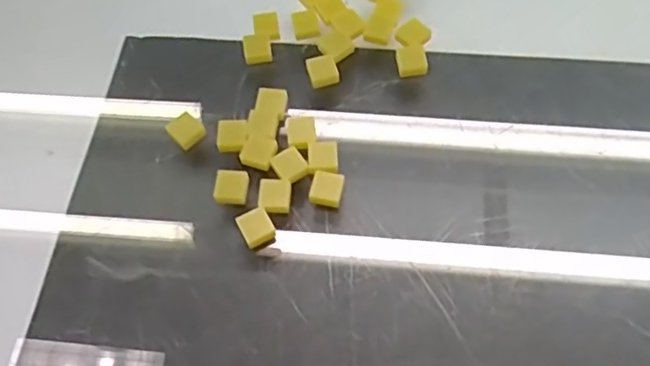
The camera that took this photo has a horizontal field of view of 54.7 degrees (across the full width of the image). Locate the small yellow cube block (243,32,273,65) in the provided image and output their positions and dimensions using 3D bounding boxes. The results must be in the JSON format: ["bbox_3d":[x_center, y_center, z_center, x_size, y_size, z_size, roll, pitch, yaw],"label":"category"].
[{"bbox_3d":[-0.026,-0.053,0.245,0.011,0.005,0.013,-9,62,-2],"label":"small yellow cube block"}]

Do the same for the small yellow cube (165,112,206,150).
[{"bbox_3d":[-0.051,-0.019,0.228,0.011,0.006,0.012,-42,68,-17],"label":"small yellow cube"}]

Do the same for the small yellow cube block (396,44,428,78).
[{"bbox_3d":[0.033,-0.046,0.239,0.011,0.004,0.012,-10,62,-3],"label":"small yellow cube block"}]

